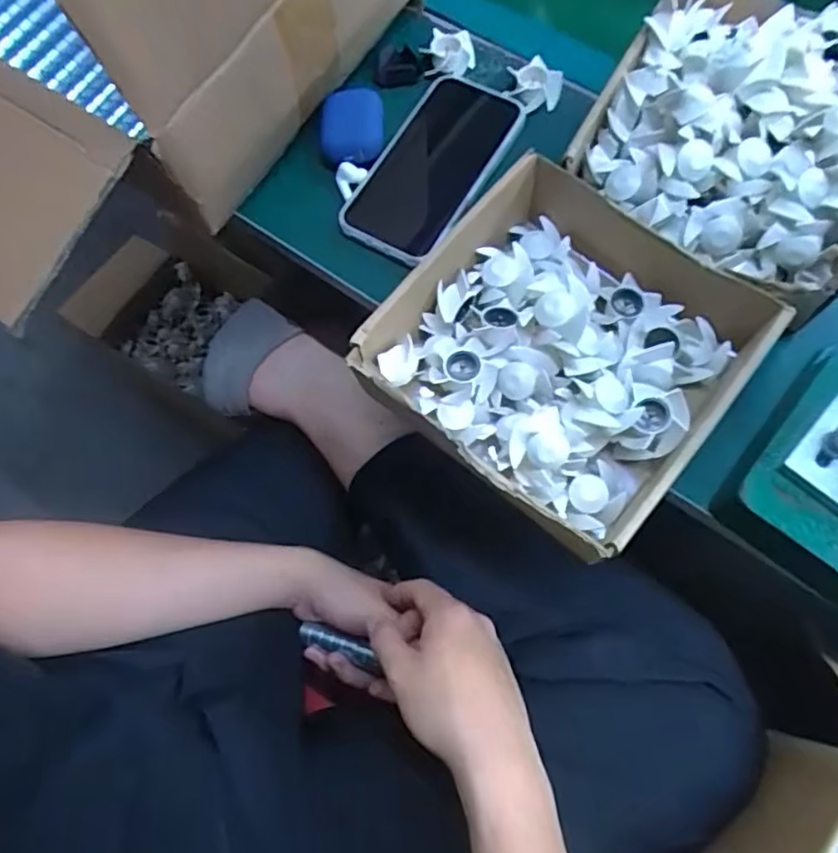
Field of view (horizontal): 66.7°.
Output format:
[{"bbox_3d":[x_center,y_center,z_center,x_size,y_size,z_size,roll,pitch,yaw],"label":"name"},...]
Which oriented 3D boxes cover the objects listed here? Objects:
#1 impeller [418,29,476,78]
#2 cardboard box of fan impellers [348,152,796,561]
[{"bbox_3d":[0.023,-0.314,0.531,0.042,0.018,0.042,-6,70,0],"label":"impeller"},{"bbox_3d":[0.093,-0.050,0.407,0.200,0.070,0.210,38,76,15],"label":"cardboard box of fan impellers"}]

